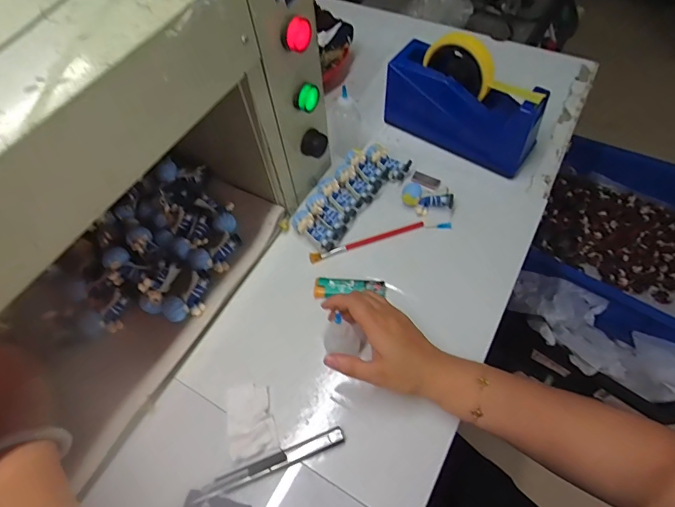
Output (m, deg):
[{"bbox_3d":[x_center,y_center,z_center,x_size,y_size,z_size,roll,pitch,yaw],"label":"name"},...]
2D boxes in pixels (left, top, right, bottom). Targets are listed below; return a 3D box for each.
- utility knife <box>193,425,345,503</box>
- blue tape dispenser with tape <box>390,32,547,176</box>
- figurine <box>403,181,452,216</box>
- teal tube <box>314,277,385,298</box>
[{"bbox_3d":[-0.061,0.195,0.378,0.139,0.004,0.016,-20,60,-8],"label":"utility knife"},{"bbox_3d":[0.163,-0.197,0.531,0.205,0.124,0.054,34,67,21],"label":"blue tape dispenser with tape"},{"bbox_3d":[0.112,-0.068,0.509,0.061,0.029,0.033,13,61,12],"label":"figurine"},{"bbox_3d":[0.014,0.036,0.457,0.078,0.007,0.023,-2,59,3],"label":"teal tube"}]

